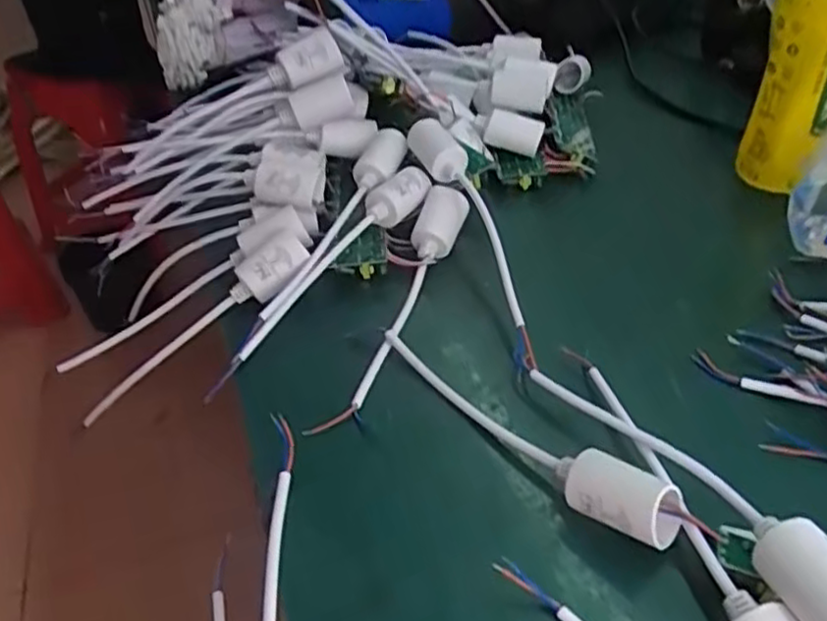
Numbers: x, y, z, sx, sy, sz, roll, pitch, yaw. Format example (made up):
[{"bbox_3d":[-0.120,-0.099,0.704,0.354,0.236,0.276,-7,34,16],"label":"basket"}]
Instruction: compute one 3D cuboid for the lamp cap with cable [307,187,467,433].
[{"bbox_3d":[-0.008,-0.011,0.436,0.026,0.038,0.209,9,40,20],"label":"lamp cap with cable"}]

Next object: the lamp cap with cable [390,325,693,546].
[{"bbox_3d":[0.042,0.052,0.347,0.025,0.029,0.187,-33,44,-29],"label":"lamp cap with cable"}]

